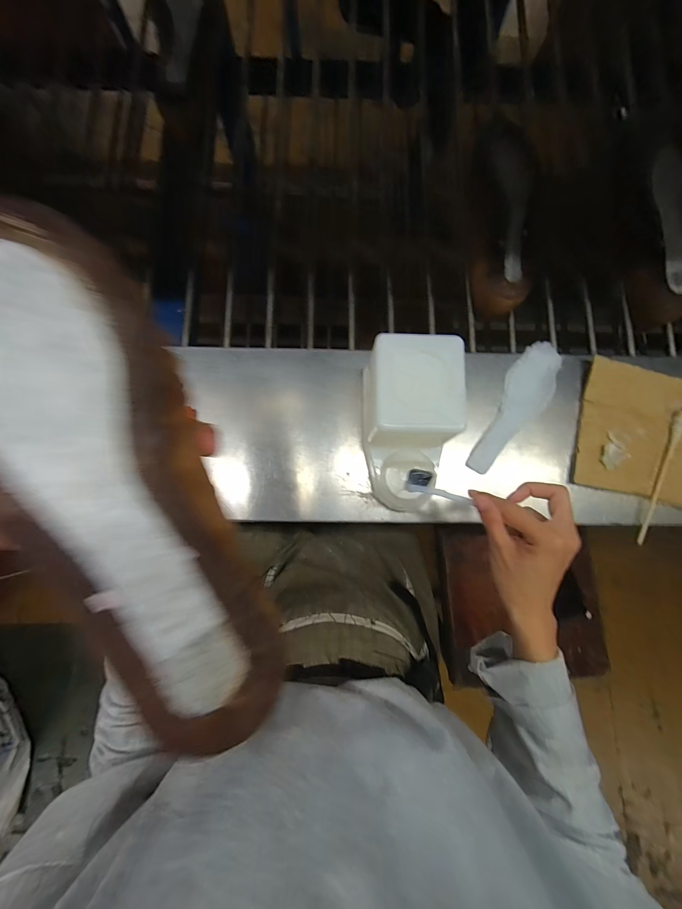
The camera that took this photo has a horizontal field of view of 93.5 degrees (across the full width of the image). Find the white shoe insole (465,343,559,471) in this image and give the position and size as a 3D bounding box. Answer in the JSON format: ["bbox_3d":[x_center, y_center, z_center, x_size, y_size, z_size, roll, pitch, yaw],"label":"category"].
[{"bbox_3d":[0.240,-0.065,0.435,0.062,0.020,0.207,34,82,7],"label":"white shoe insole"}]

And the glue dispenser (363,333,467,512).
[{"bbox_3d":[0.078,-0.031,0.383,0.104,0.114,0.179,2,79,1],"label":"glue dispenser"}]

